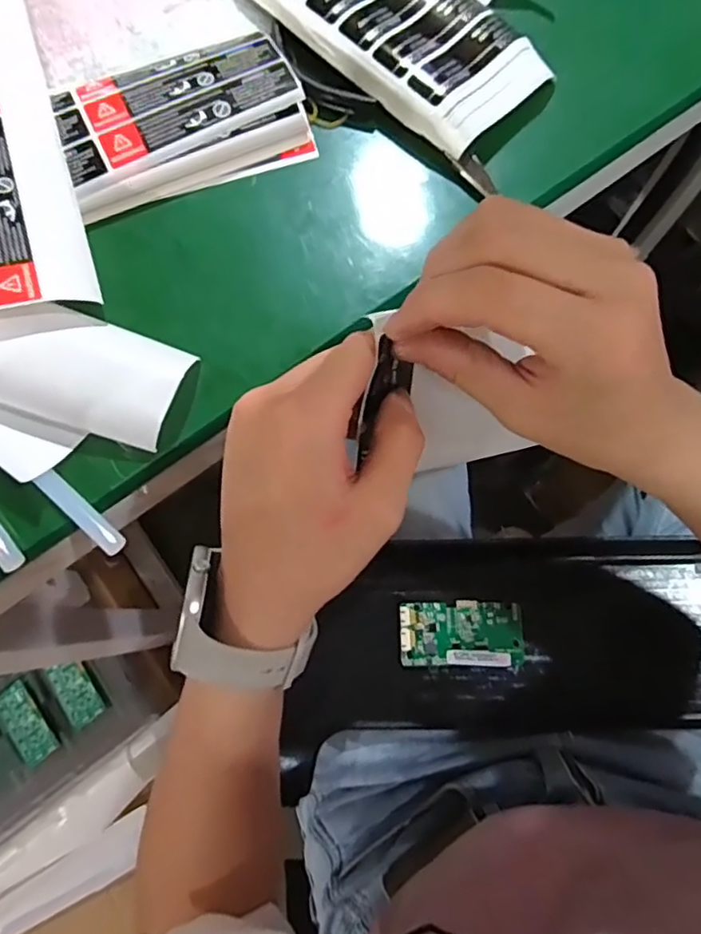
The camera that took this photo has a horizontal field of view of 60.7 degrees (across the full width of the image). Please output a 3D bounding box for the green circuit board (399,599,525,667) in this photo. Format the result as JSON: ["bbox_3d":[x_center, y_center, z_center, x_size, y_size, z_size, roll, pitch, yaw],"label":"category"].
[{"bbox_3d":[0.087,0.131,0.472,0.094,0.006,0.048,-1,77,2],"label":"green circuit board"}]

